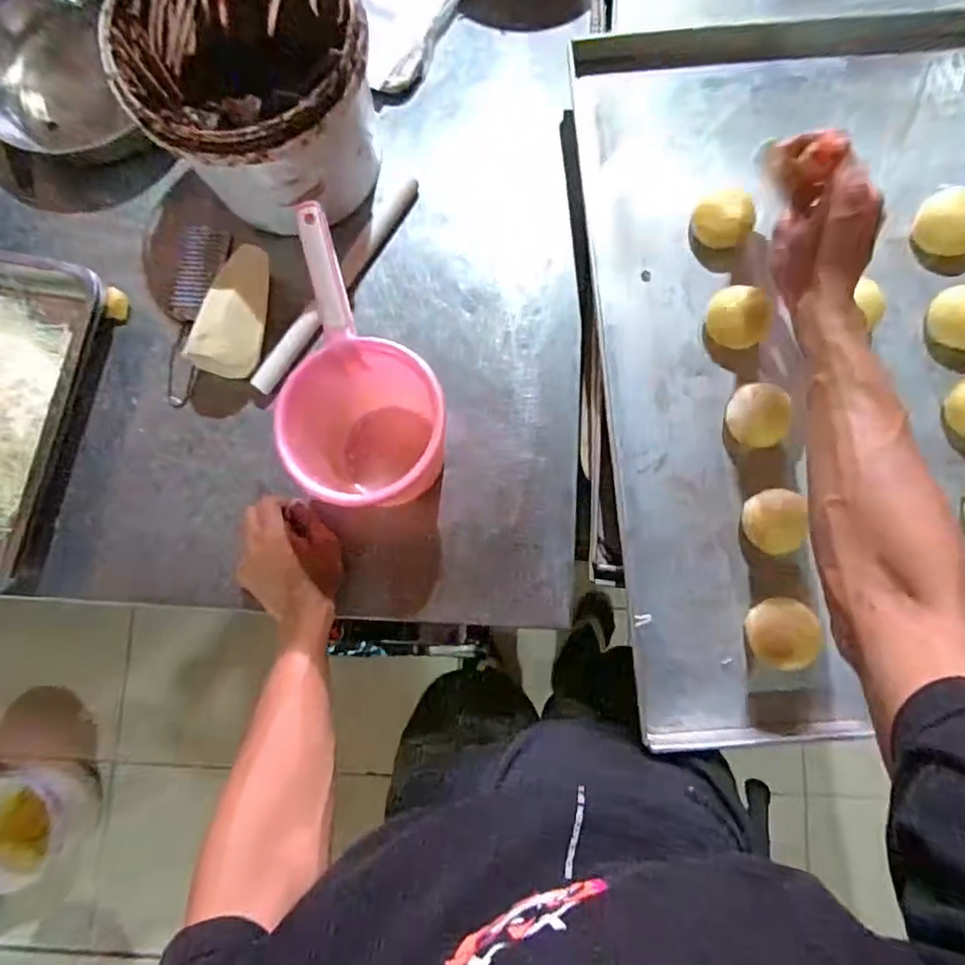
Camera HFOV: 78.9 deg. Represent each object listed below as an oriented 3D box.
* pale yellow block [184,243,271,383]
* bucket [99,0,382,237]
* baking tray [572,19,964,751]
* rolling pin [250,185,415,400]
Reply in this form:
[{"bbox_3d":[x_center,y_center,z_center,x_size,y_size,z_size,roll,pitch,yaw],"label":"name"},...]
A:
[{"bbox_3d":[-0.249,-0.175,0.603,0.051,0.058,0.133,18,83,5],"label":"pale yellow block"},{"bbox_3d":[-0.217,-0.387,0.590,0.213,0.169,0.226,0,82,2],"label":"bucket"},{"bbox_3d":[0.350,-0.127,0.579,0.472,0.056,0.710,-4,82,2],"label":"baking tray"},{"bbox_3d":[-0.156,-0.214,0.633,0.019,0.018,0.280,33,84,7],"label":"rolling pin"}]

